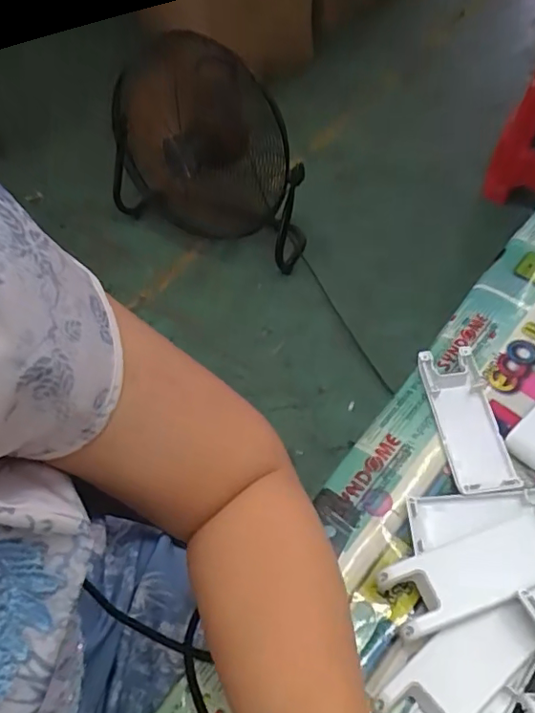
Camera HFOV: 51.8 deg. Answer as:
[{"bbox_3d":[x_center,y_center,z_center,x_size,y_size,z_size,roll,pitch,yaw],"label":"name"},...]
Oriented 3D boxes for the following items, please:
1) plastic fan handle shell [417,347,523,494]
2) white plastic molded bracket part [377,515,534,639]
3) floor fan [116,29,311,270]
[{"bbox_3d":[0.135,0.043,0.377,0.040,0.013,0.103,-7,56,-1],"label":"plastic fan handle shell"},{"bbox_3d":[0.119,0.123,0.313,0.103,0.014,0.038,-17,57,-7],"label":"white plastic molded bracket part"},{"bbox_3d":[-0.170,-0.512,1.426,0.560,0.502,0.175,17,59,17],"label":"floor fan"}]

